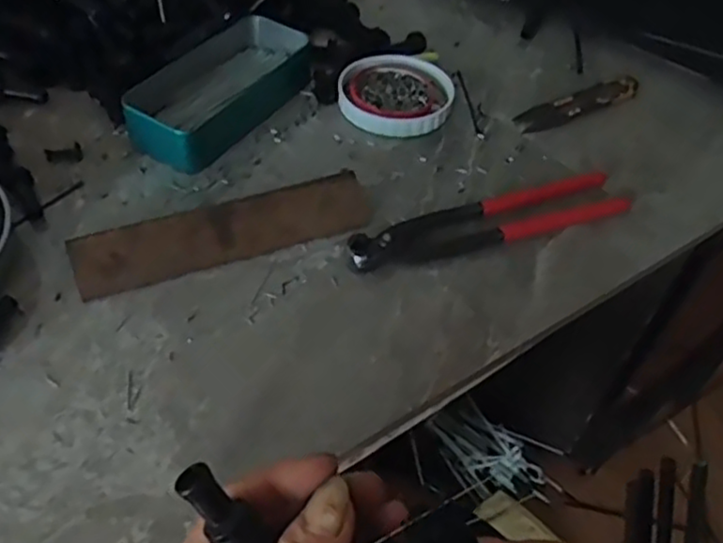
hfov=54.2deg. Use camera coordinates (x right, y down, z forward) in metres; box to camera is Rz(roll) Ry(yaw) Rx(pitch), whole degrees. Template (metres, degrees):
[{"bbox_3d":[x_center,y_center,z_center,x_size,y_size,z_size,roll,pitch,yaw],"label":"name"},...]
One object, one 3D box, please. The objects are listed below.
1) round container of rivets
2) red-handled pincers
[{"bbox_3d":[0.027,-0.138,0.549,0.086,0.015,0.083,2,49,-3],"label":"round container of rivets"},{"bbox_3d":[0.086,-0.033,0.460,0.199,0.015,0.043,-15,52,-17],"label":"red-handled pincers"}]

